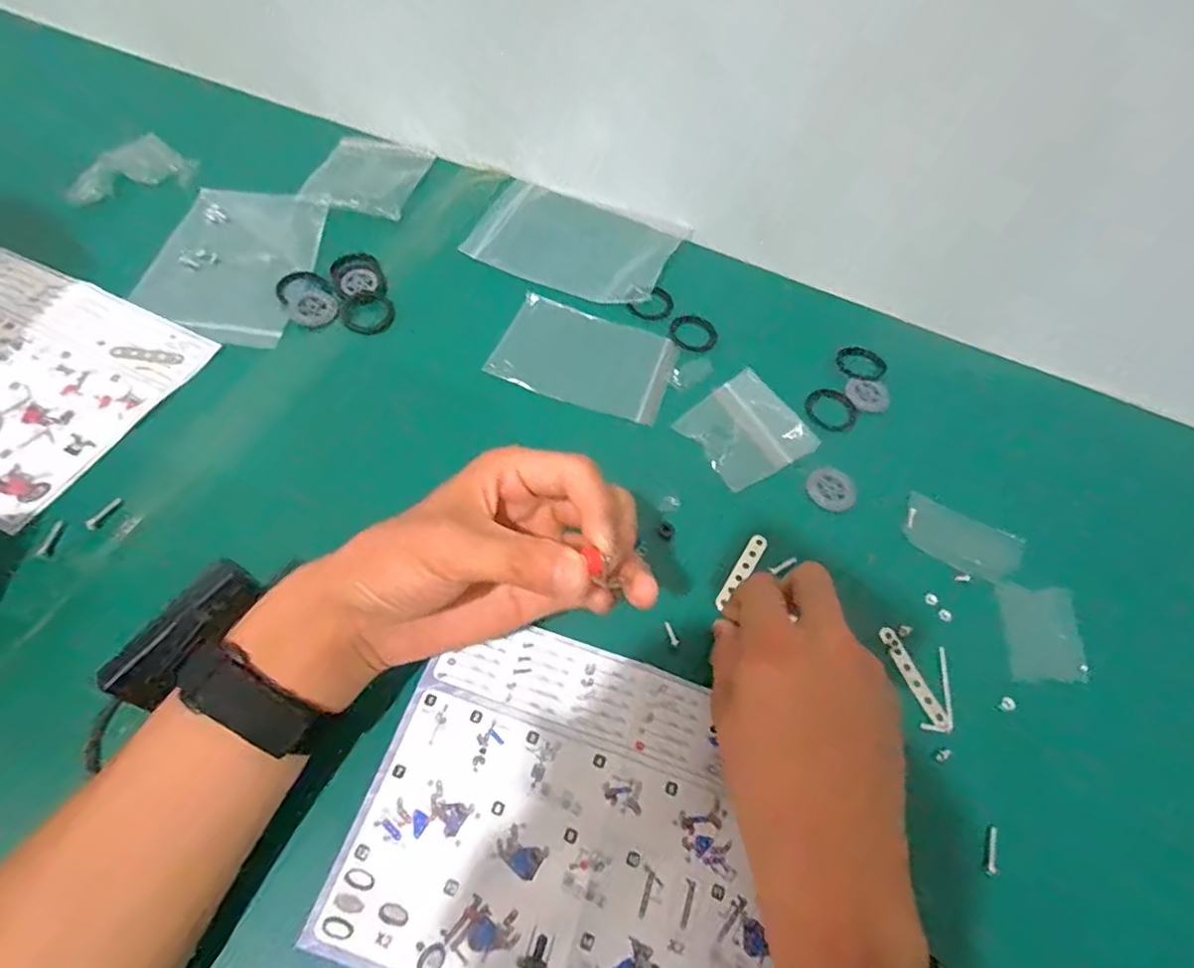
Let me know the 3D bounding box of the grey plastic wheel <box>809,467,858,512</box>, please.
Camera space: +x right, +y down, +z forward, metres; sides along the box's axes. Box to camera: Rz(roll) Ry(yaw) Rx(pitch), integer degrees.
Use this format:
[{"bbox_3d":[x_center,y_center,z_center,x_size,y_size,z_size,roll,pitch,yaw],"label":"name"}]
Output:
[{"bbox_3d":[0.160,0.003,0.416,0.032,0.004,0.032,2,59,-3],"label":"grey plastic wheel"}]

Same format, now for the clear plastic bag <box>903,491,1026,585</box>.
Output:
[{"bbox_3d":[0.240,0.038,0.402,0.076,0.004,0.043,22,60,9],"label":"clear plastic bag"}]

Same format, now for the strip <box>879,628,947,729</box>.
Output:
[{"bbox_3d":[0.183,0.112,0.357,0.010,0.004,0.058,-16,62,-13],"label":"strip"}]

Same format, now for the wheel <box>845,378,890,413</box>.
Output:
[{"bbox_3d":[0.206,-0.068,0.467,0.028,0.004,0.032,-43,81,-13],"label":"wheel"}]

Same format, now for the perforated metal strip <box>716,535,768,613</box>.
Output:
[{"bbox_3d":[0.090,0.055,0.383,0.011,0.004,0.059,34,63,15],"label":"perforated metal strip"}]

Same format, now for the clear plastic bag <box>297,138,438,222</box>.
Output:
[{"bbox_3d":[-0.197,-0.271,0.535,0.078,0.018,0.108,12,59,2],"label":"clear plastic bag"}]

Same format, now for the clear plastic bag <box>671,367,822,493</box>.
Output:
[{"bbox_3d":[0.107,-0.039,0.435,0.088,0.007,0.076,-32,69,-28],"label":"clear plastic bag"}]

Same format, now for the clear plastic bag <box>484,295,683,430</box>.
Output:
[{"bbox_3d":[-0.008,-0.094,0.458,0.125,0.004,0.086,18,60,1],"label":"clear plastic bag"}]

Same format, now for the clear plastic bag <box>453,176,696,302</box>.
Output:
[{"bbox_3d":[-0.018,-0.207,0.518,0.162,0.009,0.117,21,60,8],"label":"clear plastic bag"}]

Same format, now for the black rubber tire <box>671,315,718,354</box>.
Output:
[{"bbox_3d":[0.076,-0.119,0.486,0.037,0.004,0.039,2,59,-3],"label":"black rubber tire"}]

